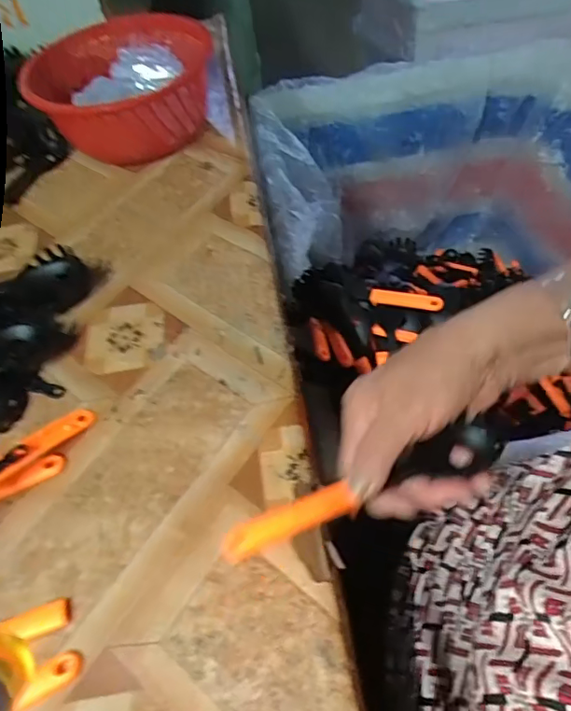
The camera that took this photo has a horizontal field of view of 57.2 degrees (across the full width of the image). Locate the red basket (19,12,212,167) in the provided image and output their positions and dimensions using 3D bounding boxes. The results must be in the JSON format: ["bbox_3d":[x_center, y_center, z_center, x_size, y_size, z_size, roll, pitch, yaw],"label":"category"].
[{"bbox_3d":[-0.157,-0.270,0.537,0.165,0.074,0.179,-4,53,6],"label":"red basket"}]

